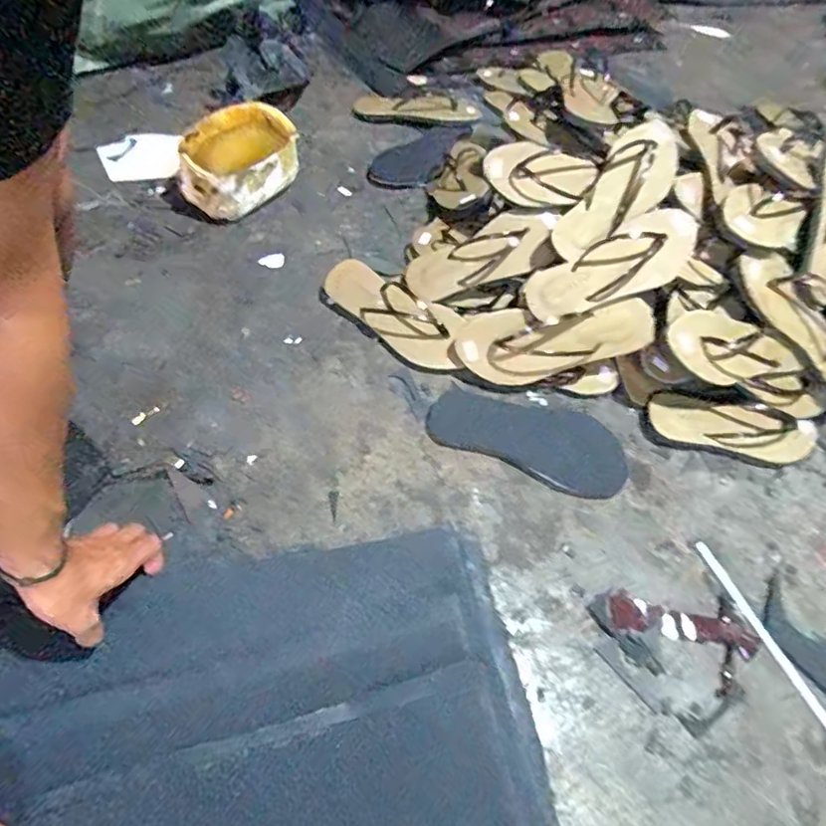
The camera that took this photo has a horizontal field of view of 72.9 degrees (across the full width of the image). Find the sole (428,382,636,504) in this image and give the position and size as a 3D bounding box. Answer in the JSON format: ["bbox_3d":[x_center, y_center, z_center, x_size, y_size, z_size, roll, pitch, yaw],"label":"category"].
[{"bbox_3d":[0.146,0.037,0.726,0.252,0.011,0.115,13,55,5],"label":"sole"}]

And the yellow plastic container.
[{"bbox_3d":[-0.282,-0.401,0.908,0.141,0.108,0.199,37,57,16],"label":"yellow plastic container"}]

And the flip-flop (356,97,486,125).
[{"bbox_3d":[0.007,-0.608,1.120,0.246,0.025,0.094,8,55,1],"label":"flip-flop"}]

